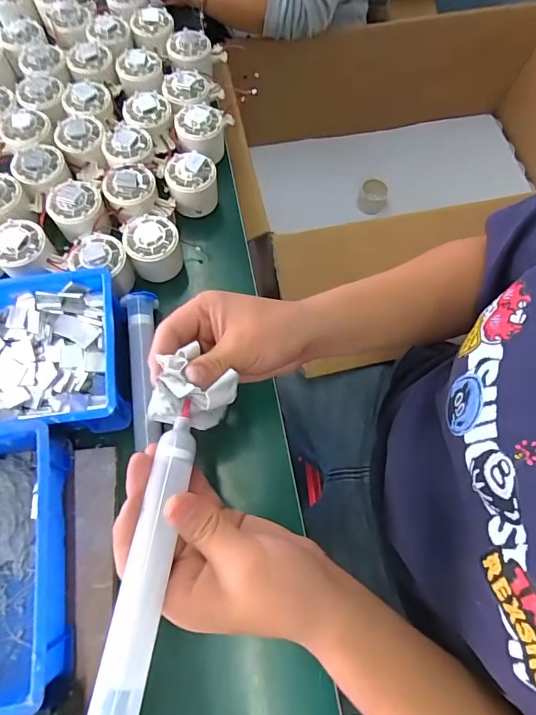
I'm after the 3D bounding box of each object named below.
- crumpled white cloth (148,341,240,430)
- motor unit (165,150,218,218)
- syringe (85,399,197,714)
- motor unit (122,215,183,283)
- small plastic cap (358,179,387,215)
[{"bbox_3d":[-0.051,0.023,0.303,0.053,0.044,0.056,13,69,4],"label":"crumpled white cloth"},{"bbox_3d":[-0.087,-0.199,0.488,0.055,0.060,0.052,-5,69,-3],"label":"motor unit"},{"bbox_3d":[-0.070,0.116,0.253,0.029,0.038,0.179,9,68,2],"label":"syringe"},{"bbox_3d":[-0.123,-0.116,0.460,0.055,0.056,0.050,0,69,-1],"label":"motor unit"},{"bbox_3d":[0.223,-0.339,0.892,0.055,0.046,0.055,0,69,-1],"label":"small plastic cap"}]

